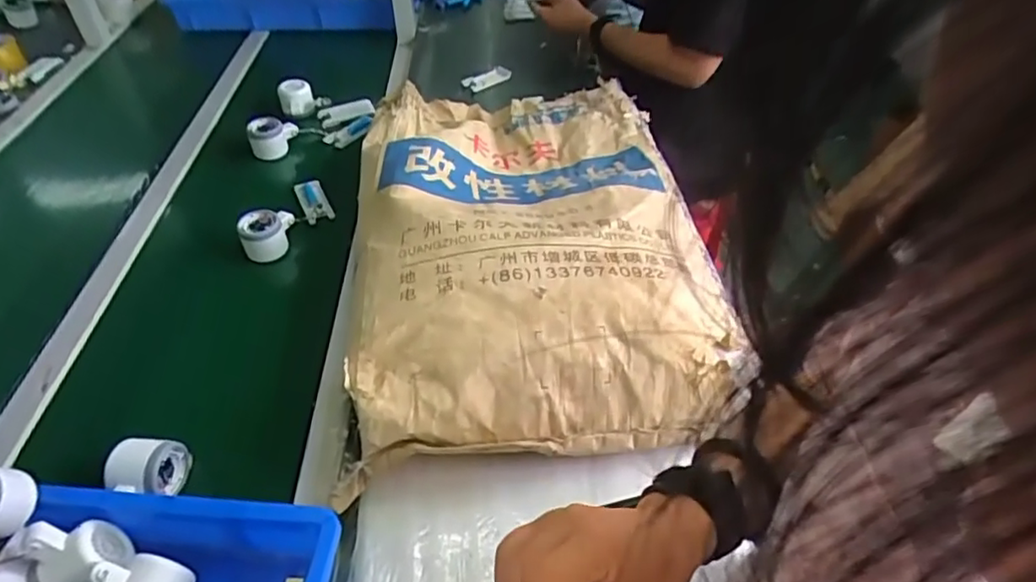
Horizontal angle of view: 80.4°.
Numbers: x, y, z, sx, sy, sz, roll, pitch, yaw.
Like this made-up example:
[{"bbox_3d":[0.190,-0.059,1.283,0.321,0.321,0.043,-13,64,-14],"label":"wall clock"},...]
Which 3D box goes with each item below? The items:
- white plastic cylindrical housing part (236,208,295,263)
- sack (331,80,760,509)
[{"bbox_3d":[-0.353,-0.080,0.869,0.074,0.058,0.053,-19,47,-20],"label":"white plastic cylindrical housing part"},{"bbox_3d":[0.013,-0.110,0.835,0.437,0.096,0.689,-5,44,-5],"label":"sack"}]

